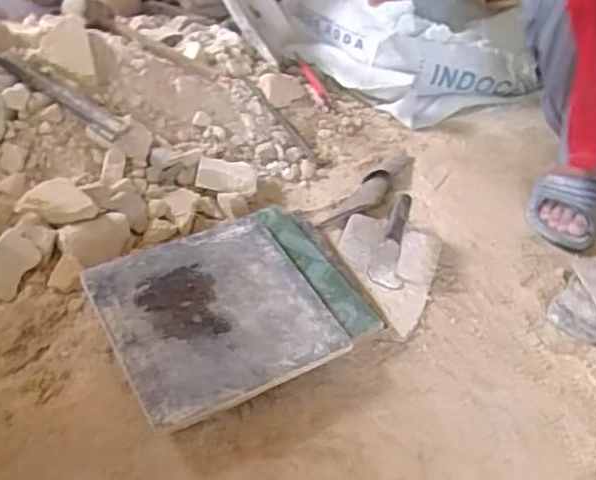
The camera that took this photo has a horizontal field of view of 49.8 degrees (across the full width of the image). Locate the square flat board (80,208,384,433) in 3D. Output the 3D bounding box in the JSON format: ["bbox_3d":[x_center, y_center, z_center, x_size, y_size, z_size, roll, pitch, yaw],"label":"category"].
[{"bbox_3d":[-0.073,0.077,0.810,0.323,0.024,0.251,-20,52,-27],"label":"square flat board"}]

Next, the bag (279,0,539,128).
[{"bbox_3d":[0.265,-0.474,1.385,0.539,0.214,0.469,-8,41,-12],"label":"bag"}]

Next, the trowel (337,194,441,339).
[{"bbox_3d":[0.125,0.022,0.905,0.145,0.073,0.214,10,41,9],"label":"trowel"}]

